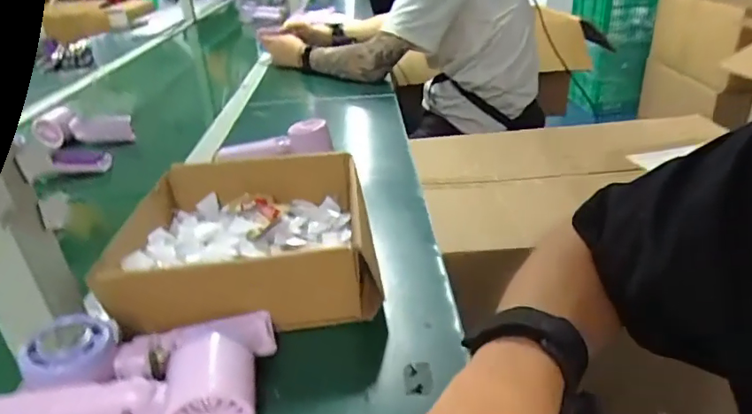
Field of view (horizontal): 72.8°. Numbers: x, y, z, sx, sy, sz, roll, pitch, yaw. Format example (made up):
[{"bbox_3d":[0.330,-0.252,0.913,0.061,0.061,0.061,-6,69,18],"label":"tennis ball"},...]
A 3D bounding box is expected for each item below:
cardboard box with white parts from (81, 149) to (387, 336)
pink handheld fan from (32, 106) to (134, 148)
[{"bbox_3d":[-0.121,0.029,0.494,0.217,0.076,0.212,-7,29,-8],"label":"cardboard box with white parts"},{"bbox_3d":[-0.496,-0.132,0.864,0.167,0.052,0.051,3,33,12],"label":"pink handheld fan"}]

